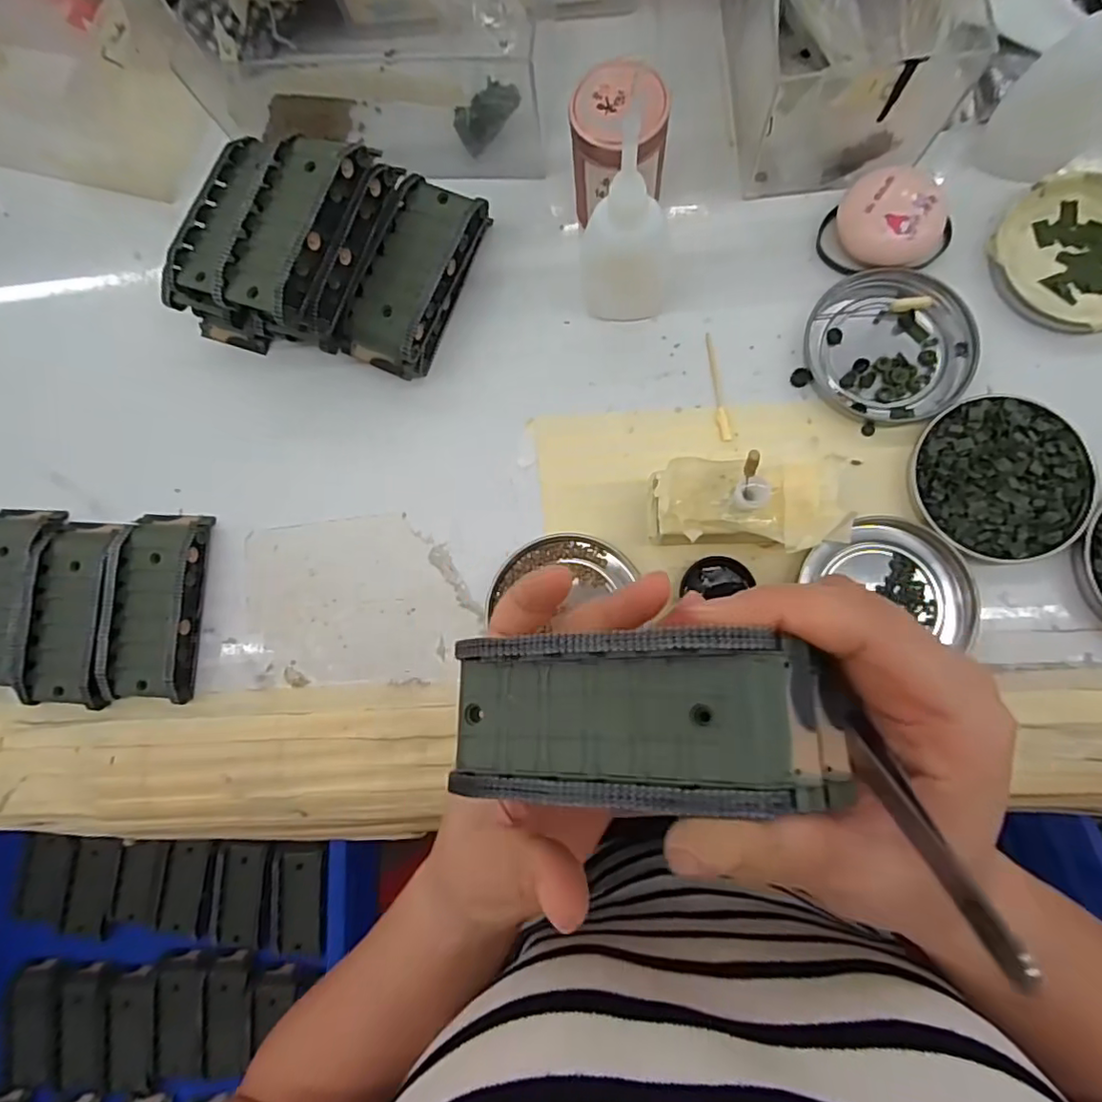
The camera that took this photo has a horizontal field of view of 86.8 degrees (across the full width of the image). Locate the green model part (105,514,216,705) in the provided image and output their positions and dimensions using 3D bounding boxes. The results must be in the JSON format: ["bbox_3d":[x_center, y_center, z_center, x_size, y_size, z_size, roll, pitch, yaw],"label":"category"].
[{"bbox_3d":[-0.209,0.028,0.307,0.042,0.017,0.096,2,82,6],"label":"green model part"}]

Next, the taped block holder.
[{"bbox_3d":[0.090,-0.020,0.271,0.086,0.042,0.040,1,82,6],"label":"taped block holder"}]

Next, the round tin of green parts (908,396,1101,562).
[{"bbox_3d":[0.211,-0.034,0.274,0.077,0.012,0.075,-1,82,6],"label":"round tin of green parts"}]

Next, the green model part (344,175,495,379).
[{"bbox_3d":[-0.070,-0.142,0.309,0.041,0.035,0.097,25,85,8],"label":"green model part"}]

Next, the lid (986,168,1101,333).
[{"bbox_3d":[0.260,-0.146,0.286,0.075,0.012,0.078,-1,82,6],"label":"lid"}]

